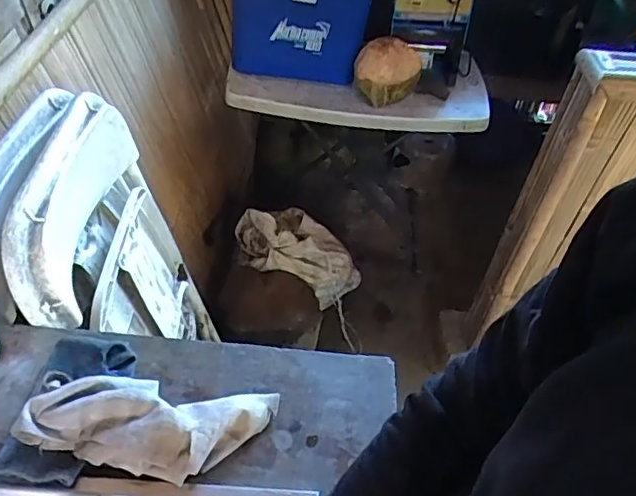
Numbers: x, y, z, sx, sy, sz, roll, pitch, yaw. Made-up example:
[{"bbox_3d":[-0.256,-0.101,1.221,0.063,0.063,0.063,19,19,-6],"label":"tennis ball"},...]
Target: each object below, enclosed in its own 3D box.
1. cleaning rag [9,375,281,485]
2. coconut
[{"bbox_3d":[-0.161,0.167,0.561,0.228,0.048,0.100,7,45,1],"label":"cleaning rag"},{"bbox_3d":[0.180,-0.456,1.493,0.162,0.137,0.149,8,45,1],"label":"coconut"}]

